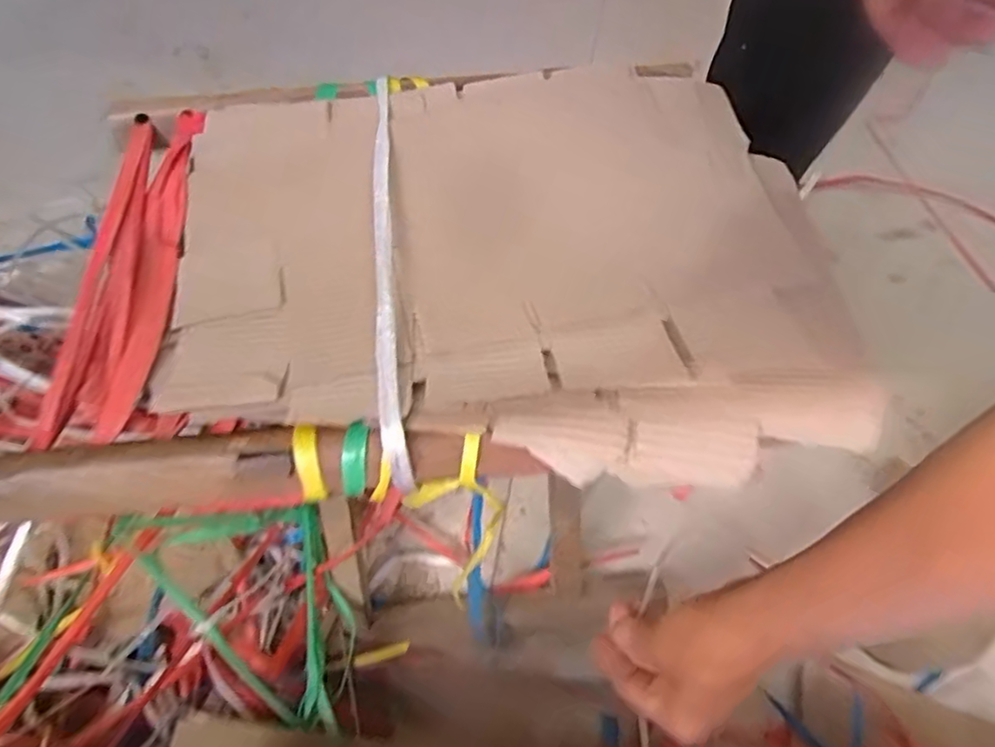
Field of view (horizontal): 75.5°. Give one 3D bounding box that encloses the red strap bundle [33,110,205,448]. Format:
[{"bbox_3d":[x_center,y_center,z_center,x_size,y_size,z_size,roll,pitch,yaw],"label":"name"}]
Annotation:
[{"bbox_3d":[-0.160,-0.053,0.283,0.033,0.014,0.185,-5,60,-4],"label":"red strap bundle"}]

